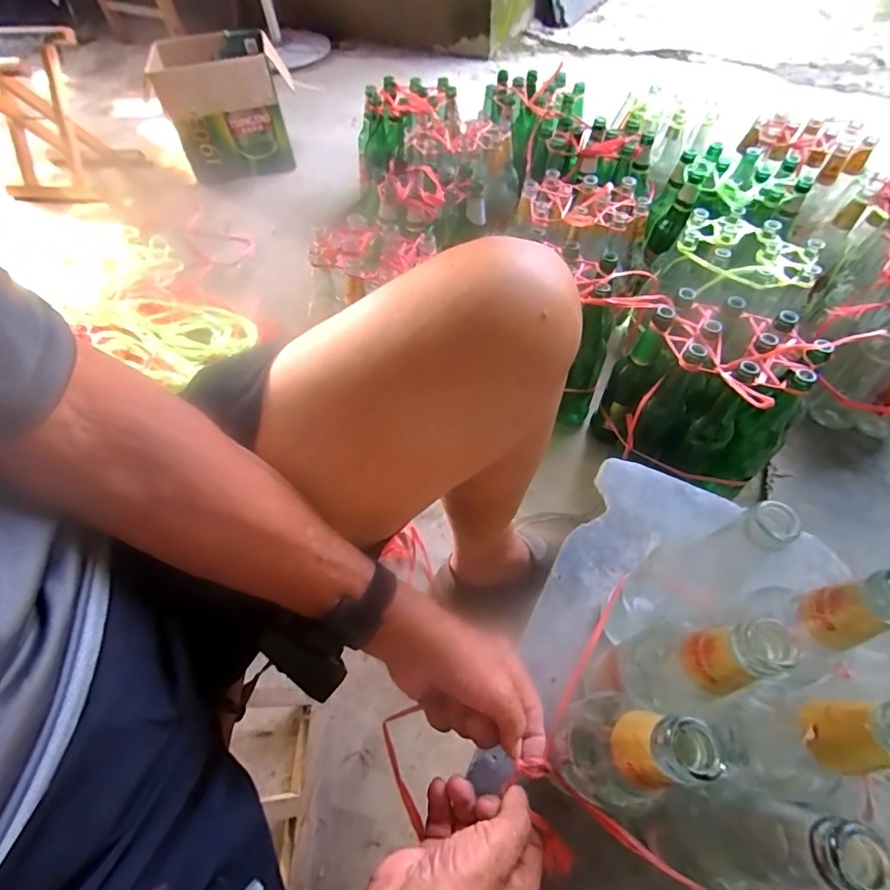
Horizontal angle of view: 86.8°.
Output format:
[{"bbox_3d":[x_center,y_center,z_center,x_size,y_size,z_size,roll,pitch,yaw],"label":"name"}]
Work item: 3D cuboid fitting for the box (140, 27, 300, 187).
[{"bbox_3d":[-0.624,-0.981,1.388,0.347,0.280,0.288,-18,58,-9],"label":"box"}]

